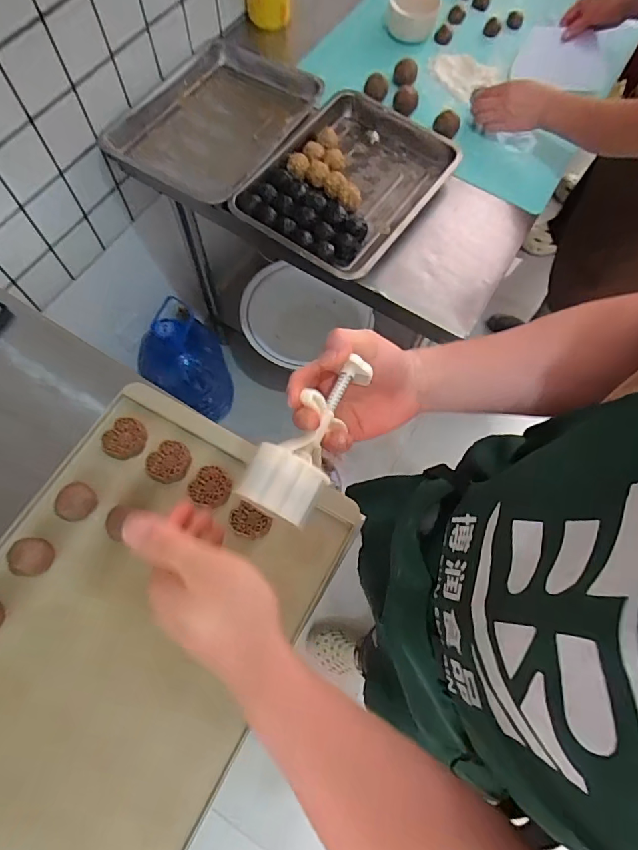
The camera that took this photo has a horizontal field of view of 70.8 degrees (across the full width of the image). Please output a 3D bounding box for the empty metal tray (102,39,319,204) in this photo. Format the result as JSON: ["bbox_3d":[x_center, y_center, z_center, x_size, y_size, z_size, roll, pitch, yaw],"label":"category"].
[{"bbox_3d":[-0.192,-0.563,0.848,0.287,0.070,0.339,30,71,9],"label":"empty metal tray"}]

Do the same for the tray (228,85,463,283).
[{"bbox_3d":[0.048,-0.429,0.790,0.272,0.057,0.340,32,71,10],"label":"tray"}]

